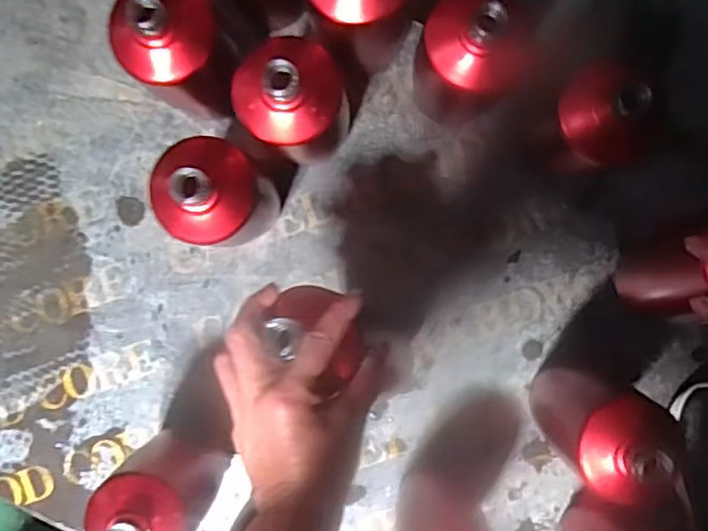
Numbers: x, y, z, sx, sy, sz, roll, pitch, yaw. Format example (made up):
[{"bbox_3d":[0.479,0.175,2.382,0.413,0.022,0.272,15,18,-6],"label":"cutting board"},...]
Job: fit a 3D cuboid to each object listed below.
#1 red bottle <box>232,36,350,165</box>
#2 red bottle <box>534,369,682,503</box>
[{"bbox_3d":[-0.046,-0.130,0.545,0.081,0.206,0.069,-44,92,2],"label":"red bottle"},{"bbox_3d":[0.203,0.132,0.556,0.067,0.203,0.073,0,93,0],"label":"red bottle"}]

